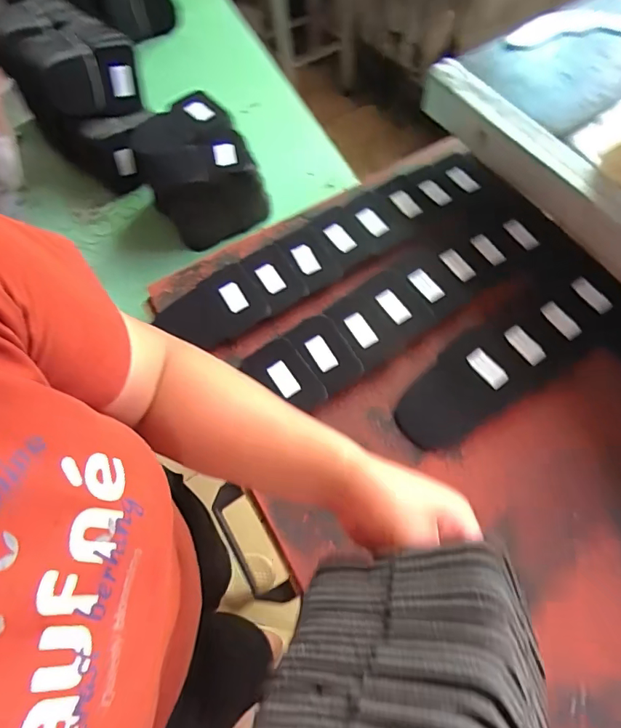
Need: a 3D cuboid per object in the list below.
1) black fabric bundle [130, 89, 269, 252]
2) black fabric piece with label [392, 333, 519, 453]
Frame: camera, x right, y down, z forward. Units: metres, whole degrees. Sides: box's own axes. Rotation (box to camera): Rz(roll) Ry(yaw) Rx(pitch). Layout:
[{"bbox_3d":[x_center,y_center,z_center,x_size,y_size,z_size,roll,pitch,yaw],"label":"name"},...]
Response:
[{"bbox_3d":[-0.167,-0.291,0.732,0.146,0.116,0.196,-34,66,-12],"label":"black fabric bundle"},{"bbox_3d":[0.164,0.030,0.532,0.147,0.019,0.090,-32,65,-11],"label":"black fabric piece with label"}]

